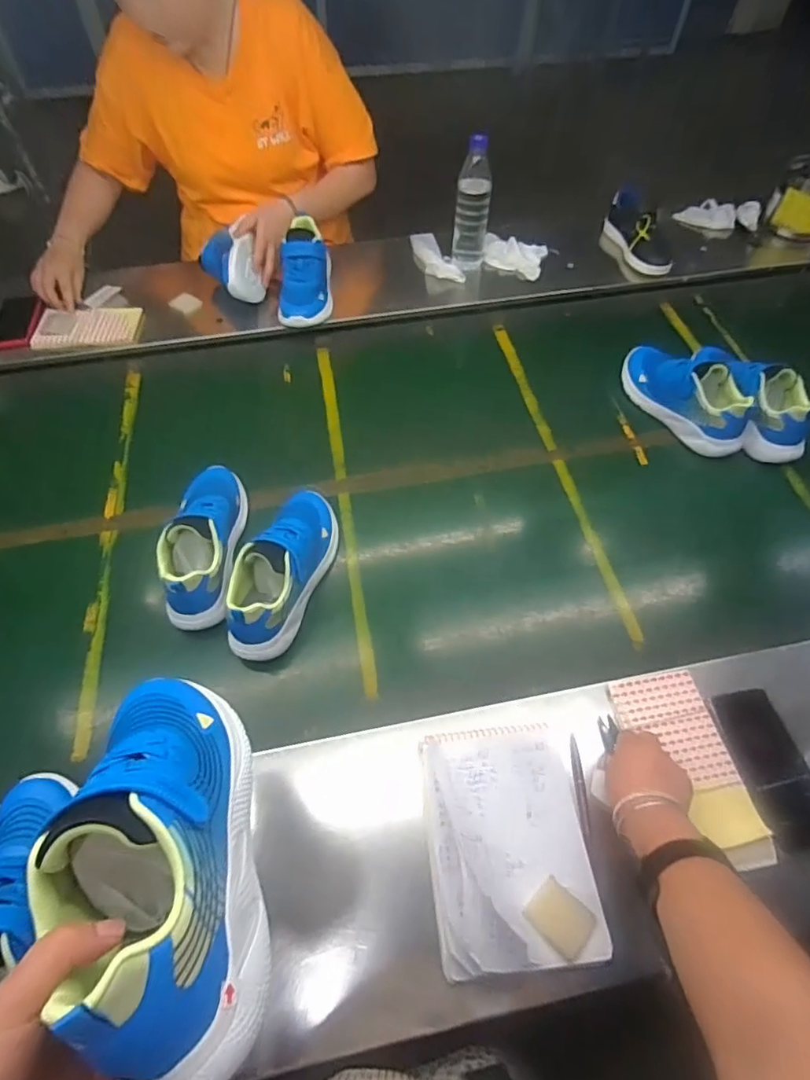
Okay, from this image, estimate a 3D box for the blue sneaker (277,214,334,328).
[{"bbox_3d":[-0.181,-0.492,1.029,0.083,0.070,0.216,3,77,4],"label":"blue sneaker"}]

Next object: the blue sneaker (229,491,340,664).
[{"bbox_3d":[-0.155,0.029,0.711,0.084,0.097,0.242,16,57,8],"label":"blue sneaker"}]

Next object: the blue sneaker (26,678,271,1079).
[{"bbox_3d":[-0.146,0.162,0.321,0.094,0.089,0.237,-18,35,-10],"label":"blue sneaker"}]

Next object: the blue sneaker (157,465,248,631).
[{"bbox_3d":[-0.273,-0.012,0.735,0.096,0.088,0.239,-6,56,-6],"label":"blue sneaker"}]

